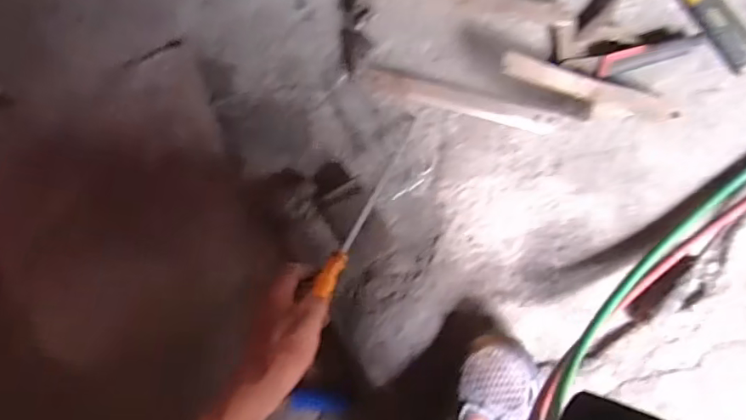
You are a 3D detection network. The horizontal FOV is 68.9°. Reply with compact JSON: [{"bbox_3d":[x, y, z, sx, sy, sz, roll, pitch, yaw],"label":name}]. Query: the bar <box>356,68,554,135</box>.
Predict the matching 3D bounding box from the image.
[{"bbox_3d":[0.101,-0.131,0.651,0.232,0.015,0.027,14,84,-1],"label":"bar"}]

